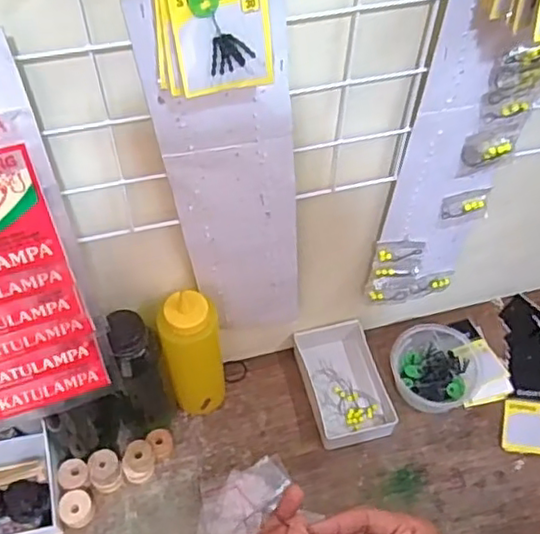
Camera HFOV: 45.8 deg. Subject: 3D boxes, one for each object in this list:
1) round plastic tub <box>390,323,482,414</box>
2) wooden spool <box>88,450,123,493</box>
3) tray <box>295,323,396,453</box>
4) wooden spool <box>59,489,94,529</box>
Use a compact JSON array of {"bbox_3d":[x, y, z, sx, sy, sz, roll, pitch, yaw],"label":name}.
[{"bbox_3d":[0.191,0.120,0.750,0.103,0.052,0.098,12,54,7],"label":"round plastic tub"},{"bbox_3d":[-0.176,0.219,0.684,0.031,0.038,0.036,-16,56,-12],"label":"wooden spool"},{"bbox_3d":[0.087,0.135,0.753,0.087,0.031,0.143,-12,55,-10],"label":"tray"},{"bbox_3d":[-0.203,0.255,0.672,0.033,0.026,0.032,1,54,-1],"label":"wooden spool"}]

